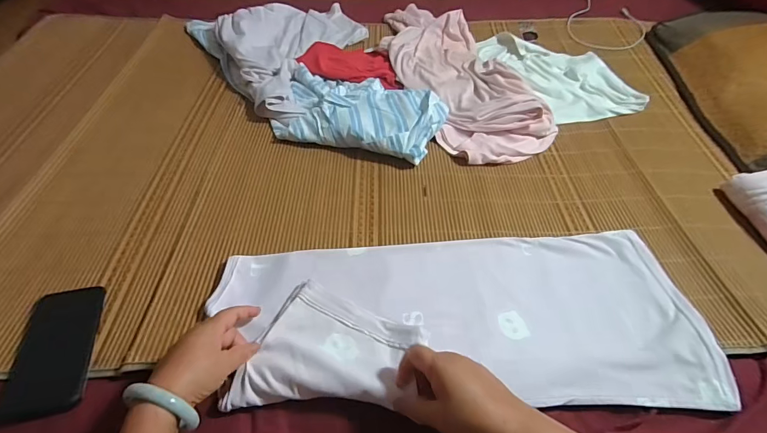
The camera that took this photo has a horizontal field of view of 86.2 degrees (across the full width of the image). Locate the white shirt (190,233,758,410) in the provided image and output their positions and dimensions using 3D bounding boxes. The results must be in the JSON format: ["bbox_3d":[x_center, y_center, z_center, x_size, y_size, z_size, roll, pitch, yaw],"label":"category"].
[{"bbox_3d":[0.099,0.121,0.542,0.618,0.033,0.247,1,46,-3],"label":"white shirt"}]

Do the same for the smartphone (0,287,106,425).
[{"bbox_3d":[-0.402,0.161,0.503,0.087,0.013,0.167,-11,48,-13],"label":"smartphone"}]

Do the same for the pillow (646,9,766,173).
[{"bbox_3d":[0.843,-0.320,0.914,0.331,0.091,0.578,-18,43,20],"label":"pillow"}]

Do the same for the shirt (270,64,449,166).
[{"bbox_3d":[-0.051,-0.216,0.838,0.336,0.068,0.217,14,47,11],"label":"shirt"}]

